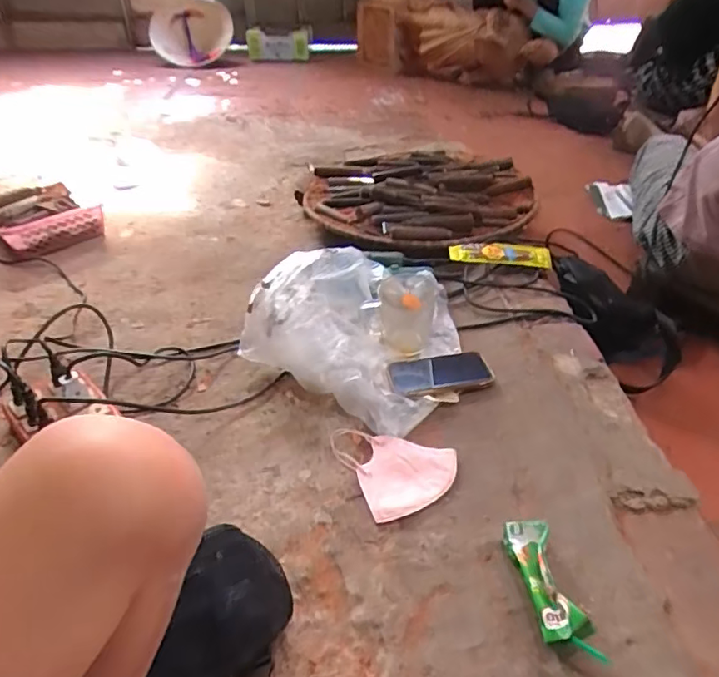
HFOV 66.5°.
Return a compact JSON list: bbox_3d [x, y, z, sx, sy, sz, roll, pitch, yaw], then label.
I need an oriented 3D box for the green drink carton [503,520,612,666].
[{"bbox_3d":[0.181,0.241,0.530,0.047,0.052,0.135,-6,39,-7],"label":"green drink carton"}]

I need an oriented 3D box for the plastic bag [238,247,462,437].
[{"bbox_3d":[0.017,-0.040,0.830,0.295,0.133,0.282,25,45,28],"label":"plastic bag"}]

